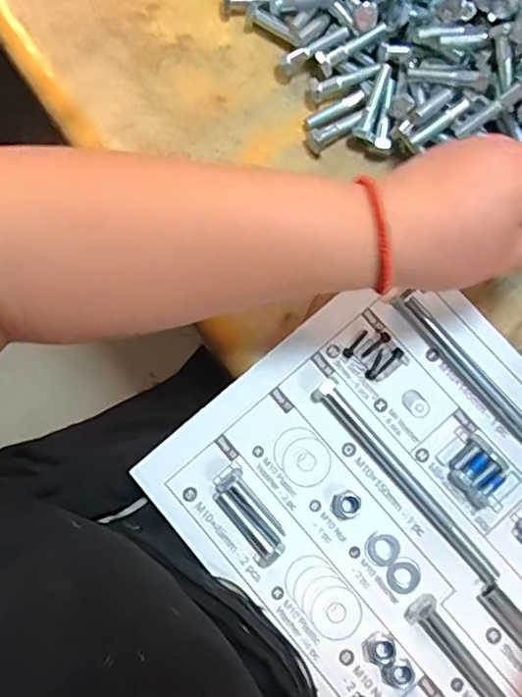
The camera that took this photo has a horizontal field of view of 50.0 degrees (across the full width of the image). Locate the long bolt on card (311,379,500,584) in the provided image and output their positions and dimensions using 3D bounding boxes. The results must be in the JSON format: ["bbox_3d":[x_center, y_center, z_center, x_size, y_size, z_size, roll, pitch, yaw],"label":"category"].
[{"bbox_3d":[0.090,0.081,0.345,0.014,0.019,0.155,-43,82,-6],"label":"long bolt on card"}]

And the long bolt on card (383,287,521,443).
[{"bbox_3d":[0.139,0.019,0.353,0.015,0.018,0.153,-42,82,-6],"label":"long bolt on card"}]

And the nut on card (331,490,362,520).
[{"bbox_3d":[0.053,0.097,0.347,0.018,0.007,0.017,0,80,1],"label":"nut on card"}]

